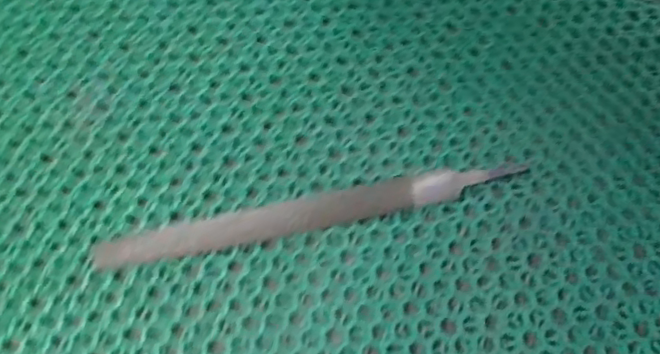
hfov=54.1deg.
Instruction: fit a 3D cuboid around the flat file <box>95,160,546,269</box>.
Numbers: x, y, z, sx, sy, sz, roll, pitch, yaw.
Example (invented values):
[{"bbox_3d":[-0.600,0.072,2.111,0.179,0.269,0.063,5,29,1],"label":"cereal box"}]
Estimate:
[{"bbox_3d":[-0.008,0.020,0.356,0.233,0.004,0.018,-11,67,-7],"label":"flat file"}]

